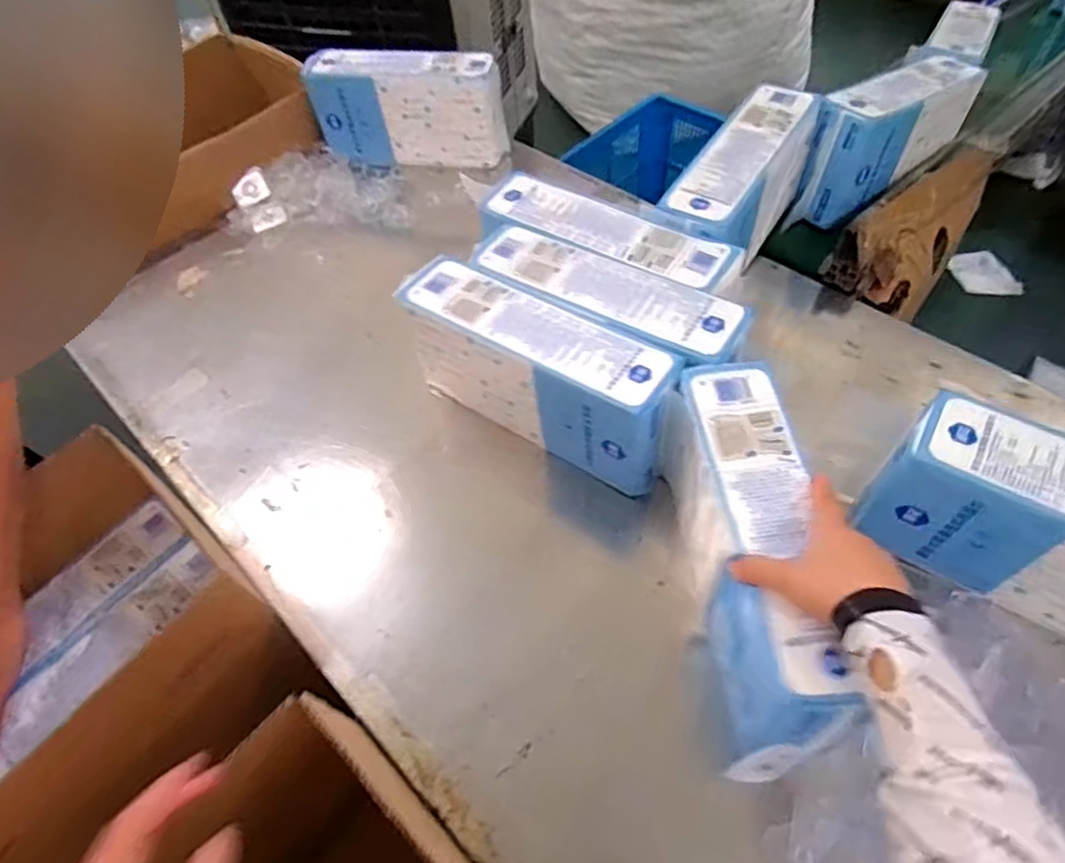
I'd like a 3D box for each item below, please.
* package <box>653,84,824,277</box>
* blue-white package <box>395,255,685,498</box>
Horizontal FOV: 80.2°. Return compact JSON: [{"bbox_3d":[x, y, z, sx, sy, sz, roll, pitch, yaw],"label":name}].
[{"bbox_3d":[0.271,-0.298,0.848,0.107,0.172,0.306,25,61,20],"label":"package"},{"bbox_3d":[0.006,-0.067,0.721,0.318,0.144,0.095,27,61,21],"label":"blue-white package"}]

